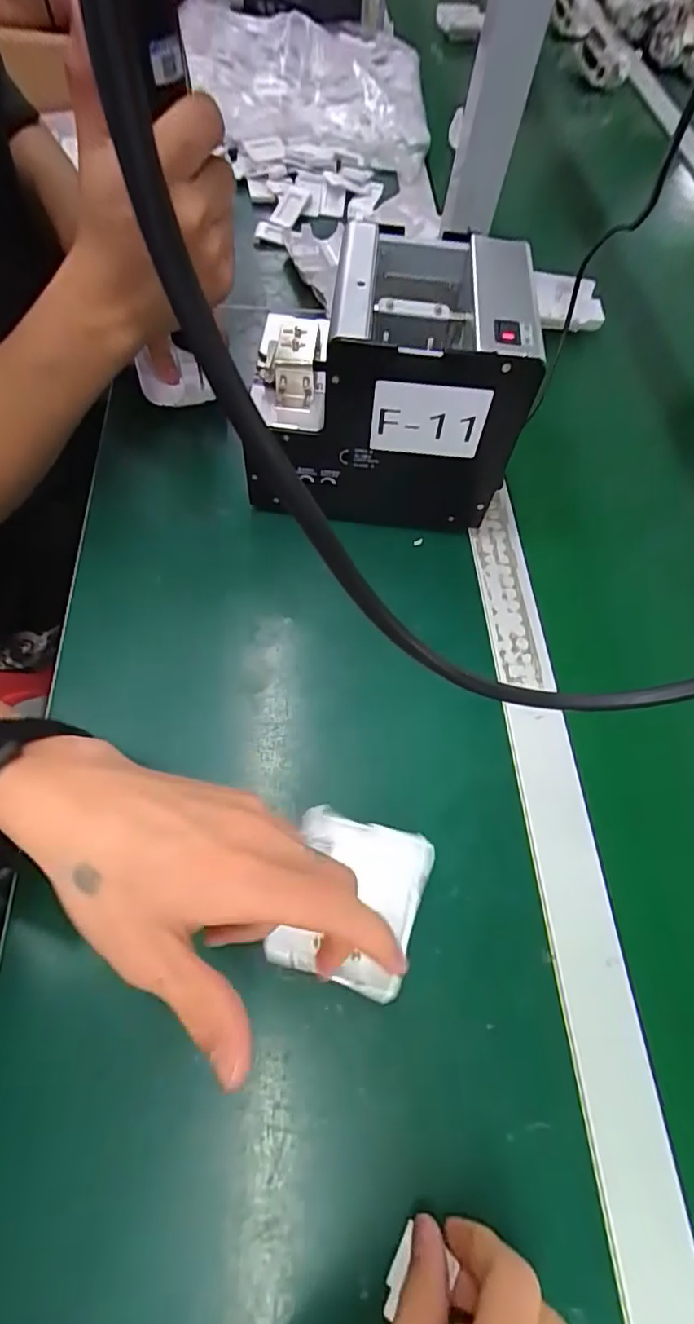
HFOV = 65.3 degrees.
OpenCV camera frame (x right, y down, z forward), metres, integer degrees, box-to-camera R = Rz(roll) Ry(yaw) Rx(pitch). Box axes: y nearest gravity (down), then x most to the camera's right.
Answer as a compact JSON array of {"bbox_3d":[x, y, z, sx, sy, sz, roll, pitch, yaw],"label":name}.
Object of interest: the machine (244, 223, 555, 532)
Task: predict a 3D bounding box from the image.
[{"bbox_3d":[0.026,-0.204,0.406,0.186,0.155,0.140,6,65,0],"label":"machine"}]

